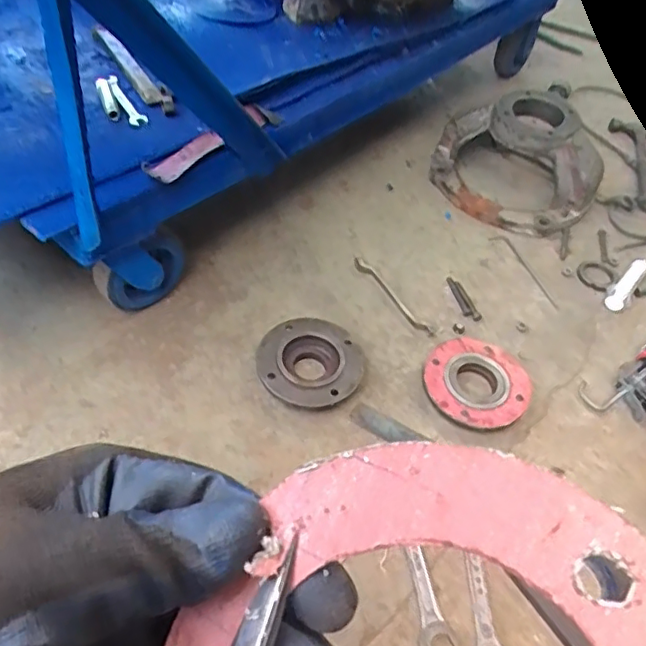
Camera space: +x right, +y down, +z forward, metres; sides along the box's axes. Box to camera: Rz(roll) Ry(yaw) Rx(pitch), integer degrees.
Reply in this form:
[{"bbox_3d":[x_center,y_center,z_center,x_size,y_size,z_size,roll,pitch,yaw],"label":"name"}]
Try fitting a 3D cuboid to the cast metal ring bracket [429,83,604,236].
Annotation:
[{"bbox_3d":[0.389,-0.332,1.155,0.296,0.166,0.290,1,50,-1],"label":"cast metal ring bracket"}]

